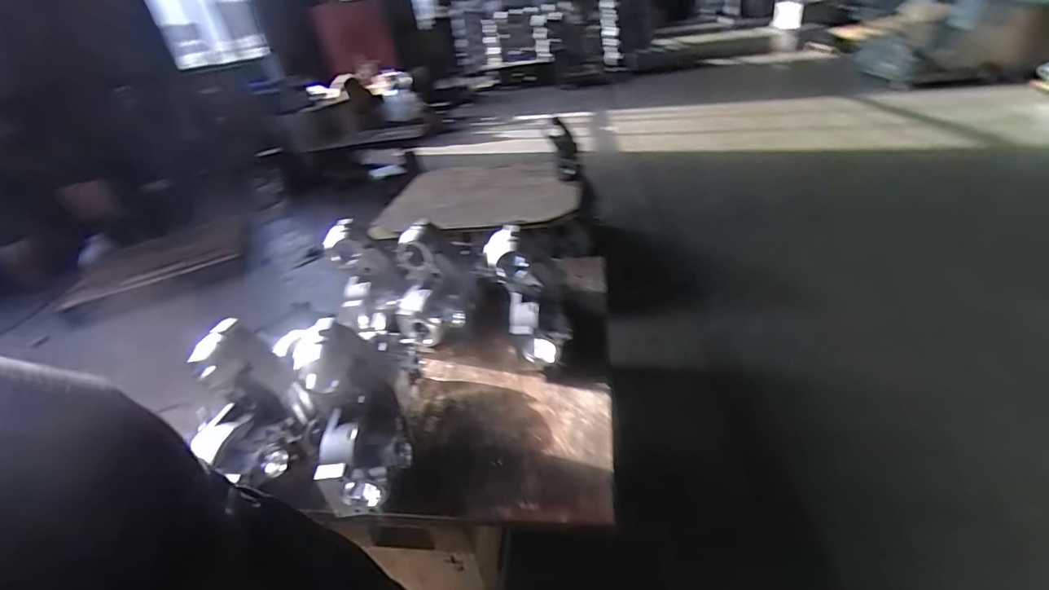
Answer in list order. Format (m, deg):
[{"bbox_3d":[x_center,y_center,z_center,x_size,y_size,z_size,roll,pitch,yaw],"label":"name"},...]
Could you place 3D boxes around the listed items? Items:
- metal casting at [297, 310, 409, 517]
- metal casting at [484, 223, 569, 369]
[{"bbox_3d":[-0.324,0.337,0.958,0.157,0.163,0.182,-11,32,-4],"label":"metal casting"},{"bbox_3d":[0.006,-0.003,1.240,0.152,0.384,0.087,-19,-11,-19],"label":"metal casting"}]

